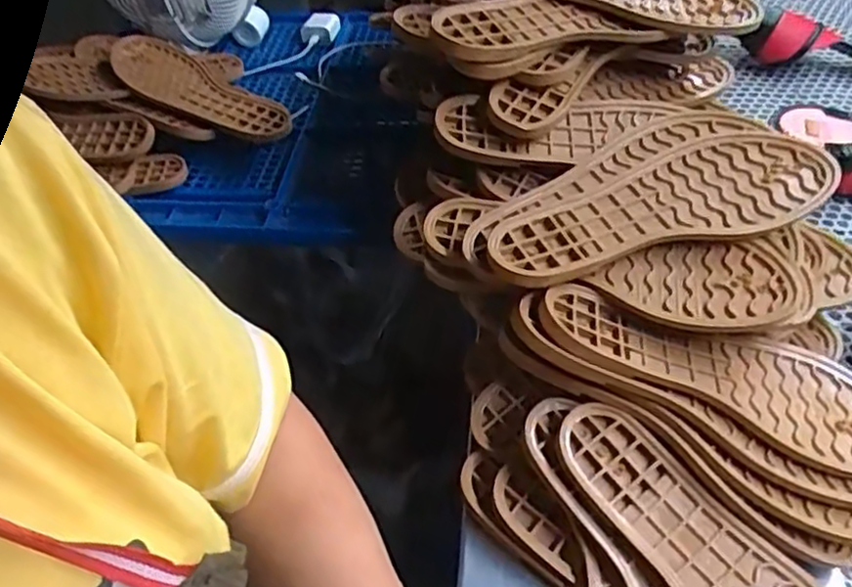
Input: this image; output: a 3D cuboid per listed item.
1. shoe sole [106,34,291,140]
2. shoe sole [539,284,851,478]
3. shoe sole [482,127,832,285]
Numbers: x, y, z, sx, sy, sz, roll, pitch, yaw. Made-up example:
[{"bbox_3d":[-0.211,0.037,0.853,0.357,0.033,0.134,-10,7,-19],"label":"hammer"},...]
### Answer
[{"bbox_3d":[-0.257,-0.231,0.767,0.239,0.020,0.083,29,61,18],"label":"shoe sole"},{"bbox_3d":[0.197,0.051,0.453,0.249,0.016,0.088,20,48,1],"label":"shoe sole"},{"bbox_3d":[0.162,-0.069,0.490,0.250,0.028,0.098,-13,48,-7],"label":"shoe sole"}]

